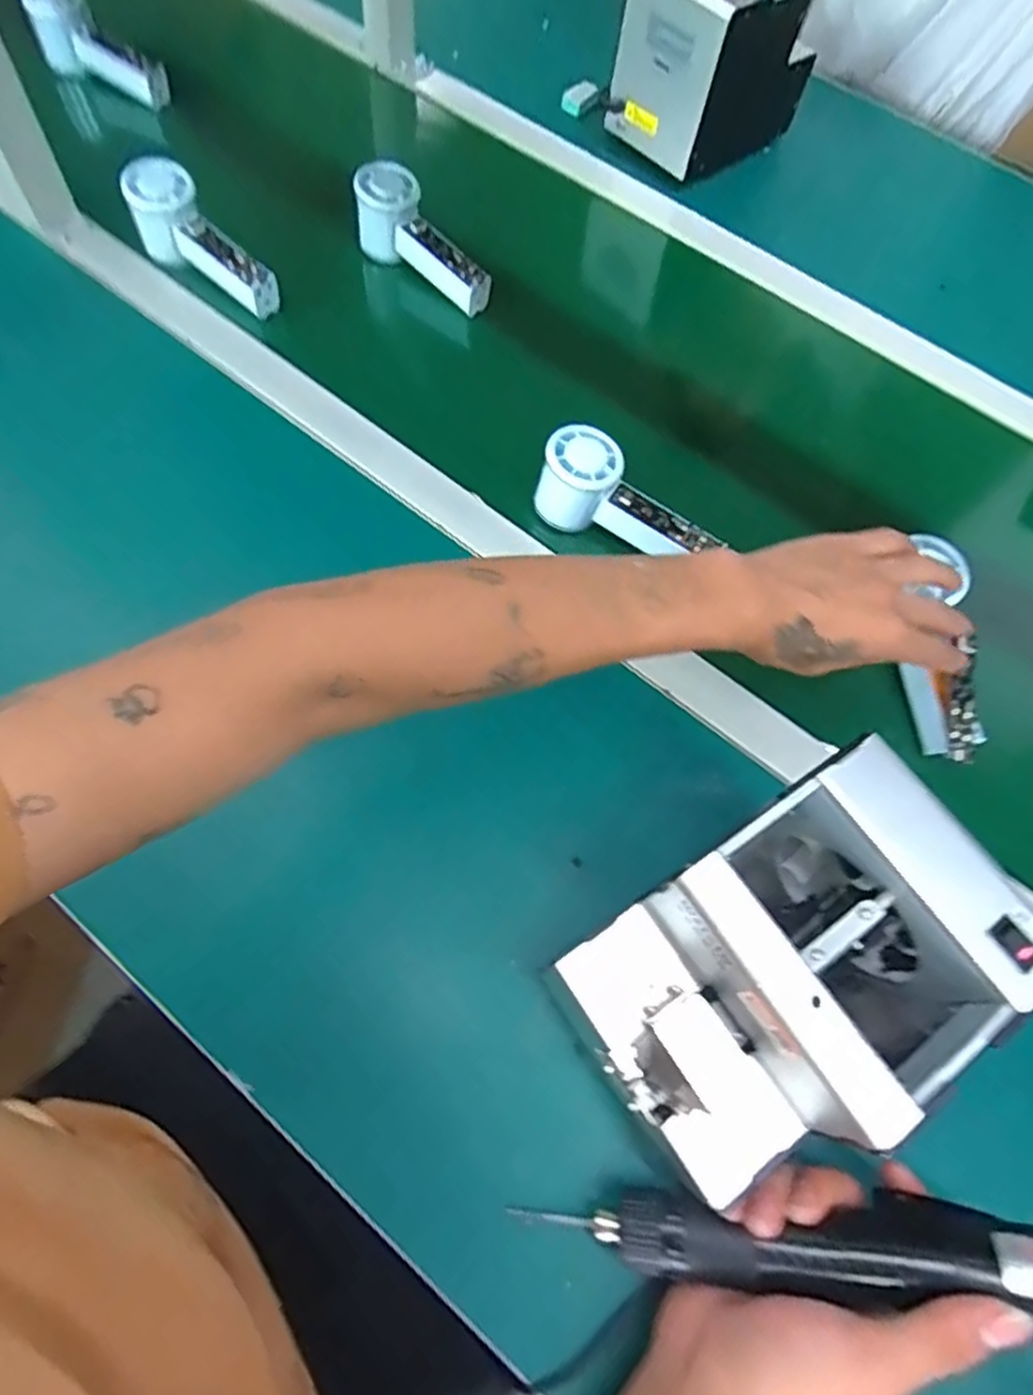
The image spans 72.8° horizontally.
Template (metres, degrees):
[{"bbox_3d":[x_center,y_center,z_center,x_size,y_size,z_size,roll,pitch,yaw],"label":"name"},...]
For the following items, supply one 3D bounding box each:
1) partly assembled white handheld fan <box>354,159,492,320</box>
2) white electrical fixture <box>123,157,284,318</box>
[{"bbox_3d":[-0.083,-0.407,0.634,0.148,0.060,0.052,42,71,-1],"label":"partly assembled white handheld fan"},{"bbox_3d":[-0.265,-0.387,0.604,0.140,0.082,0.043,38,68,-14],"label":"white electrical fixture"}]

